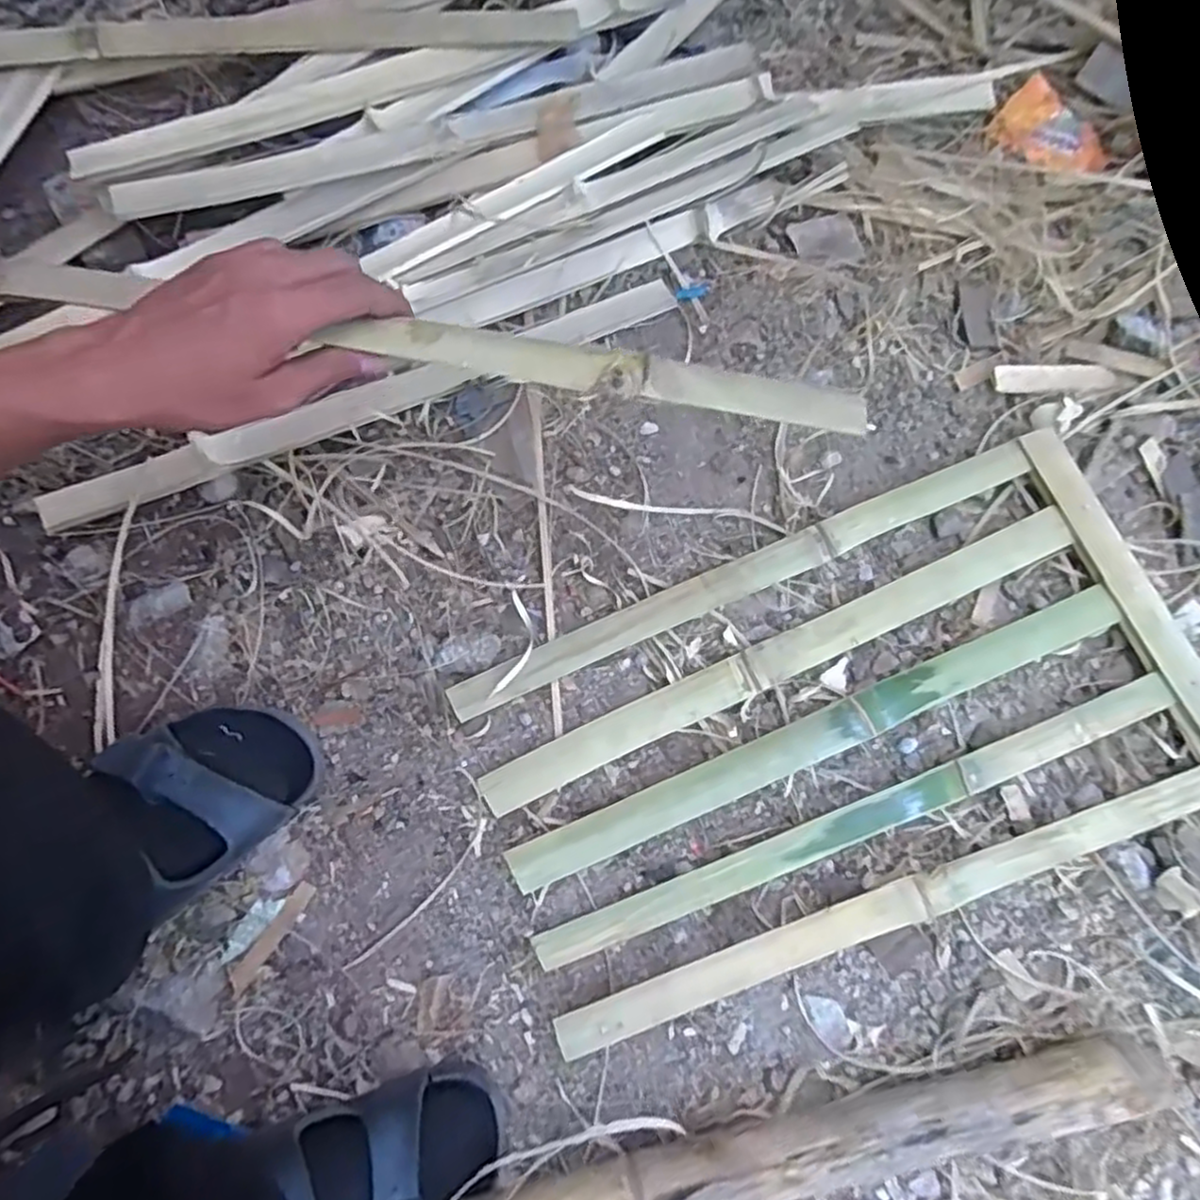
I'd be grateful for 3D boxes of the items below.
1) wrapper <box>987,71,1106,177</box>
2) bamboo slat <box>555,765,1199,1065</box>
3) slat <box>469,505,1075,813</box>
[{"bbox_3d":[0.383,-0.393,0.596,0.095,0.013,0.068,35,81,7],"label":"wrapper"},{"bbox_3d":[0.197,0.199,0.461,0.466,0.008,0.029,-21,76,-4],"label":"bamboo slat"},{"bbox_3d":[0.132,0.042,0.511,0.464,0.006,0.032,-24,79,-4],"label":"slat"}]

